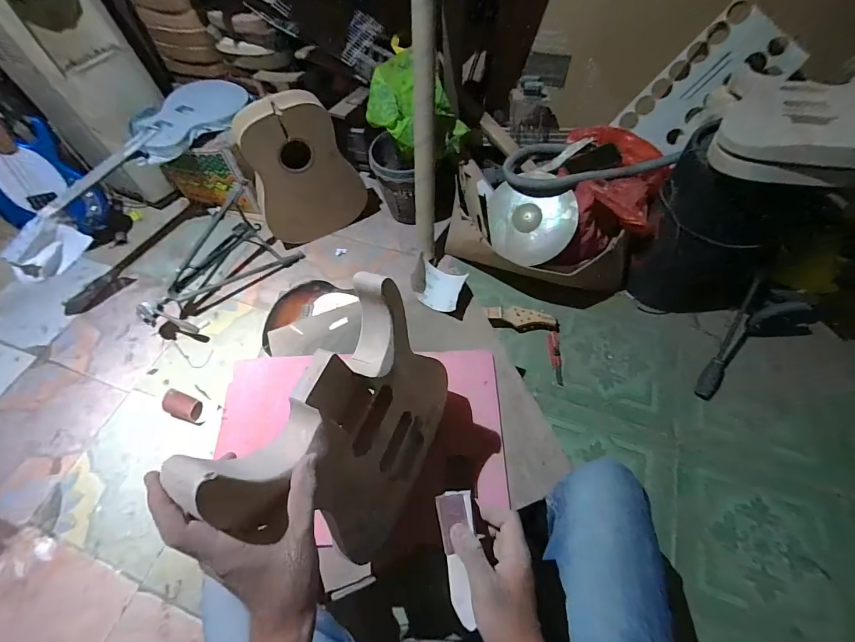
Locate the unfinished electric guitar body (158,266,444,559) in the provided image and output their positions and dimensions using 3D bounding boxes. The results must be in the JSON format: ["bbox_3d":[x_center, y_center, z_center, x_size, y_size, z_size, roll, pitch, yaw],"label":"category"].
[{"bbox_3d":[-0.062,0.129,0.467,0.042,0.367,0.262,12,59,26],"label":"unfinished electric guitar body"}]

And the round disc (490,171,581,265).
[{"bbox_3d":[0.326,-0.319,1.206,0.260,0.040,0.278,1,93,20],"label":"round disc"}]

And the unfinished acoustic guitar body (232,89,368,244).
[{"bbox_3d":[-0.414,-0.505,1.320,0.370,0.477,0.111,-27,59,-17],"label":"unfinished acoustic guitar body"}]

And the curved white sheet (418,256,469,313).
[{"bbox_3d":[0.029,-0.077,0.851,0.120,0.041,0.097,26,59,17],"label":"curved white sheet"}]

